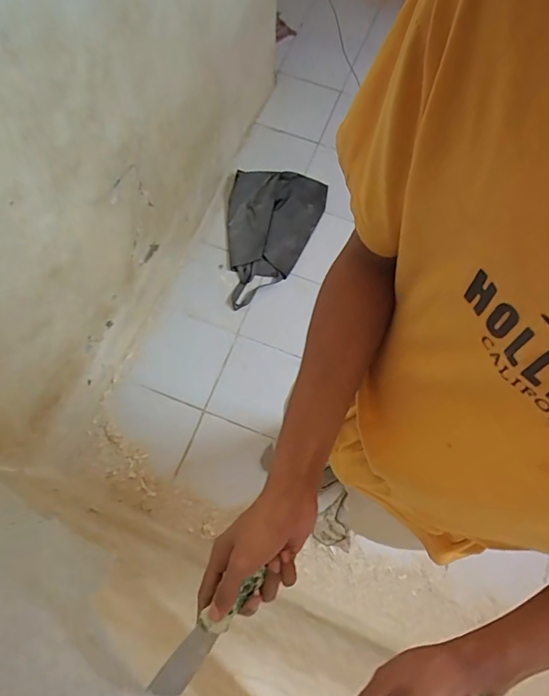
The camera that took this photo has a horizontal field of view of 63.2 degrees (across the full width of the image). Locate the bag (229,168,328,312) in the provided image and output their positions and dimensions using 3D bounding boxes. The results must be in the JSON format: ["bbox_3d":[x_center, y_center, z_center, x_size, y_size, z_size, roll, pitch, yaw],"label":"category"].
[{"bbox_3d":[-0.038,-0.441,1.748,0.371,0.067,0.597,16,72,3],"label":"bag"}]

